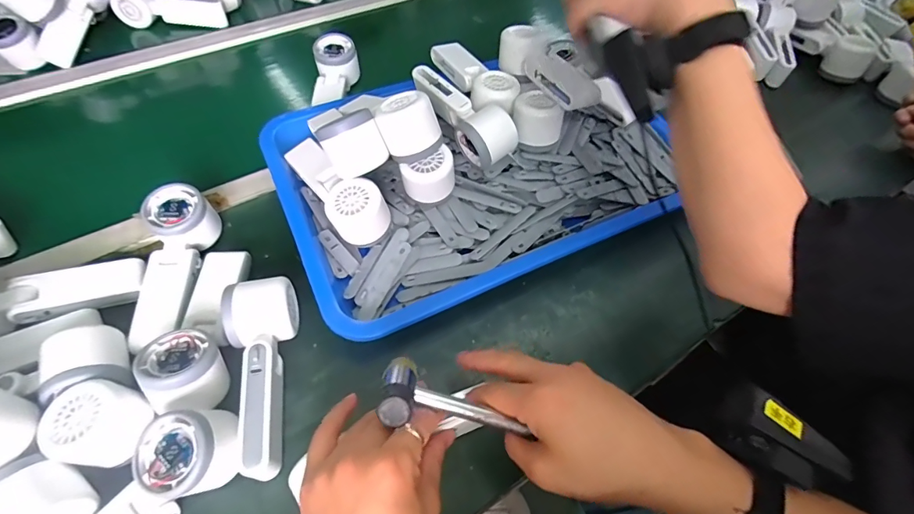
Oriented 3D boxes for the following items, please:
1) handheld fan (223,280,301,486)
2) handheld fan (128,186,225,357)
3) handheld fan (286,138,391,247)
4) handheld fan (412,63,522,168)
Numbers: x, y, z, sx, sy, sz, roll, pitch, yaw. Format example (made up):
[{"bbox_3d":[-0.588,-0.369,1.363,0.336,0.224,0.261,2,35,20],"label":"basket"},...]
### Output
[{"bbox_3d":[-0.164,0.099,0.372,0.051,0.062,0.156,-8,55,-8],"label":"handheld fan"},{"bbox_3d":[-0.276,0.011,0.433,0.055,0.044,0.167,-2,67,-4],"label":"handheld fan"},{"bbox_3d":[-0.132,-0.078,0.478,0.055,0.051,0.161,-31,61,-22],"label":"handheld fan"},{"bbox_3d":[0.002,-0.174,0.538,0.058,0.059,0.153,-22,58,-17],"label":"handheld fan"}]

